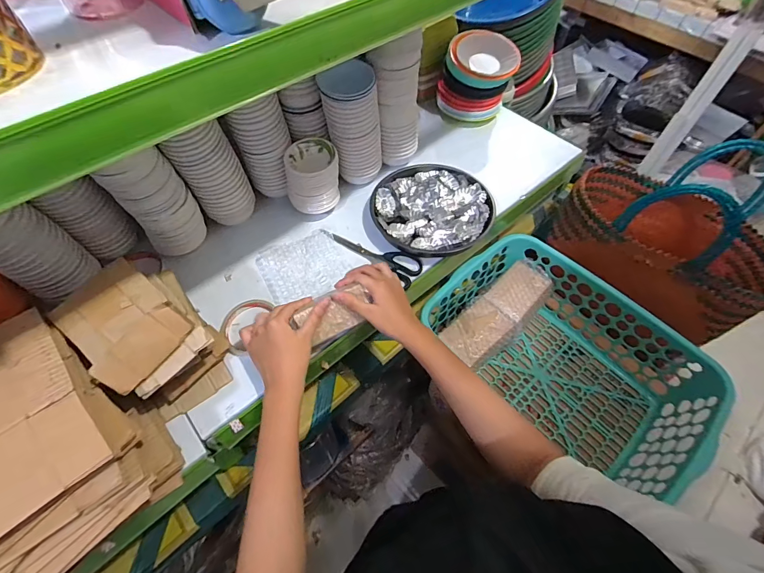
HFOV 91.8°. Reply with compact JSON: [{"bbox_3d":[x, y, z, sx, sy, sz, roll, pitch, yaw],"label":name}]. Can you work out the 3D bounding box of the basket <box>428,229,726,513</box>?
[{"bbox_3d":[0.327,0.121,0.689,0.443,0.155,0.263,40,65,22],"label":"basket"}]

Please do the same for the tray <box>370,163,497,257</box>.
[{"bbox_3d":[0.089,-0.144,0.661,0.207,0.031,0.197,0,57,0],"label":"tray"}]

